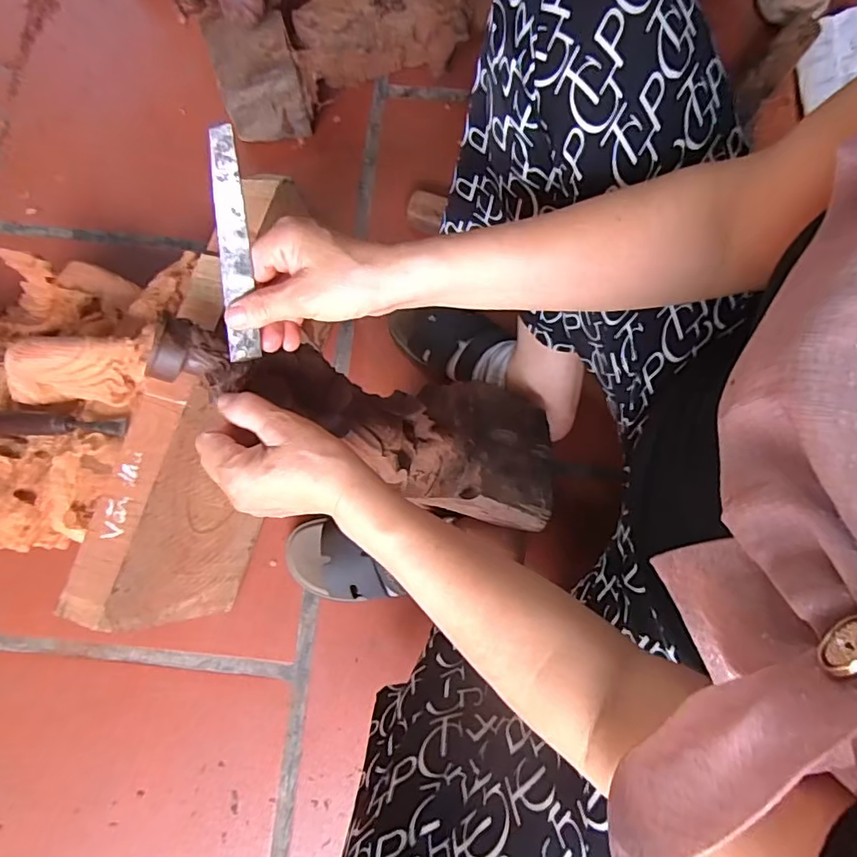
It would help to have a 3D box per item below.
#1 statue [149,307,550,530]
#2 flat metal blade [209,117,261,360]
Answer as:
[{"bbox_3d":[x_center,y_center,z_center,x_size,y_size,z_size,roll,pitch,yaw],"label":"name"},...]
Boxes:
[{"bbox_3d":[-0.045,-0.012,0.464,0.353,0.085,0.126,18,78,-24],"label":"statue"},{"bbox_3d":[-0.121,-0.109,0.333,0.020,0.004,0.138,-4,120,-13],"label":"flat metal blade"}]

